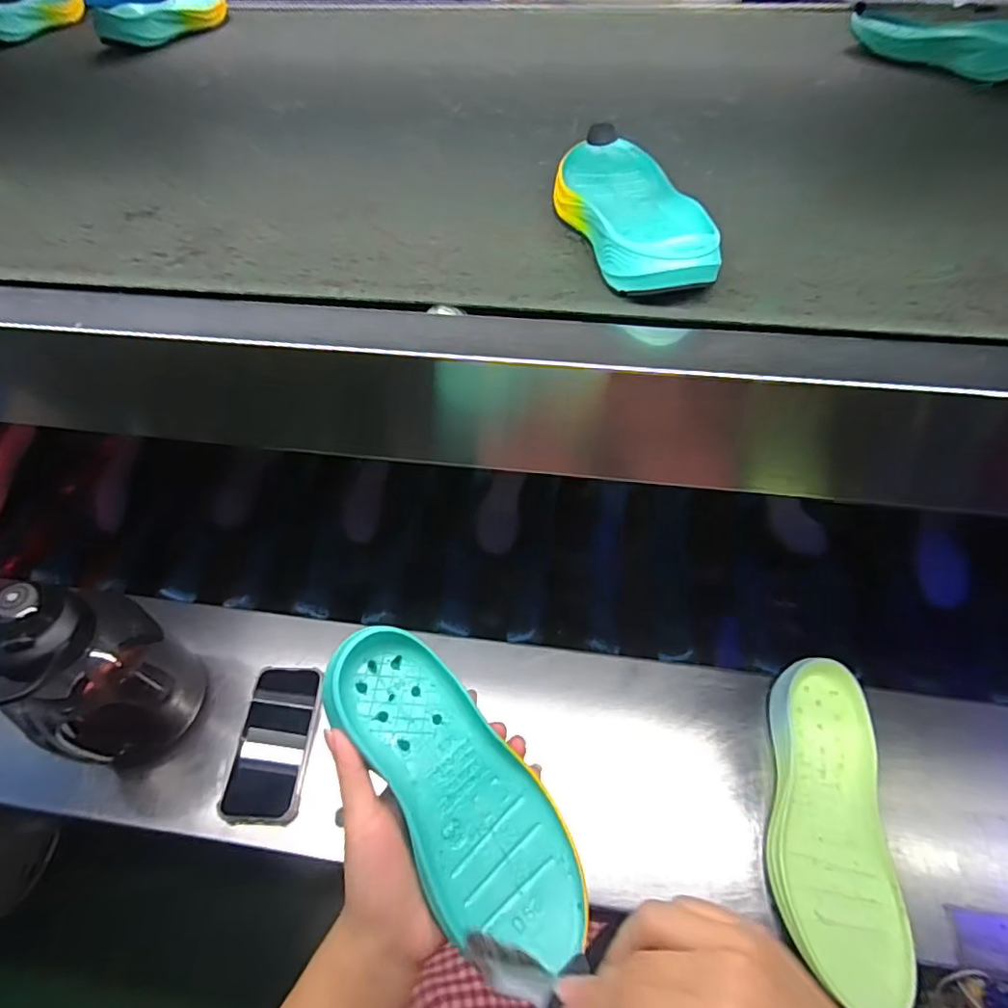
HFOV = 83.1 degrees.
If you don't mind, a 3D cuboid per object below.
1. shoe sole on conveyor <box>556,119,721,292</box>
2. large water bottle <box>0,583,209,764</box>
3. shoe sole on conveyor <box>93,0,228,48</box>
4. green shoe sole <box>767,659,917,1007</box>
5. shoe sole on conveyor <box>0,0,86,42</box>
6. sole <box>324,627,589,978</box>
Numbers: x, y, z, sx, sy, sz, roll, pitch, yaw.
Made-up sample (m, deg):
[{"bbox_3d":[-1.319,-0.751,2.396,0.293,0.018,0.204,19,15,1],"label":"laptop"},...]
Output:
[{"bbox_3d":[0.084,-0.217,0.404,0.079,0.036,0.208,-6,52,-3],"label":"shoe sole on conveyor"},{"bbox_3d":[-0.386,0.164,0.546,0.114,0.231,0.120,36,63,24],"label":"large water bottle"},{"bbox_3d":[-0.450,-0.654,0.766,0.082,0.032,0.183,30,59,22],"label":"shoe sole on conveyor"},{"bbox_3d":[0.302,0.288,0.527,0.102,0.049,0.277,9,55,8],"label":"green shoe sole"},{"bbox_3d":[-0.659,-0.685,0.797,0.089,0.038,0.209,8,53,7],"label":"shoe sole on conveyor"},{"bbox_3d":[-0.029,0.160,0.321,0.077,0.022,0.195,-34,77,-22],"label":"sole"}]

